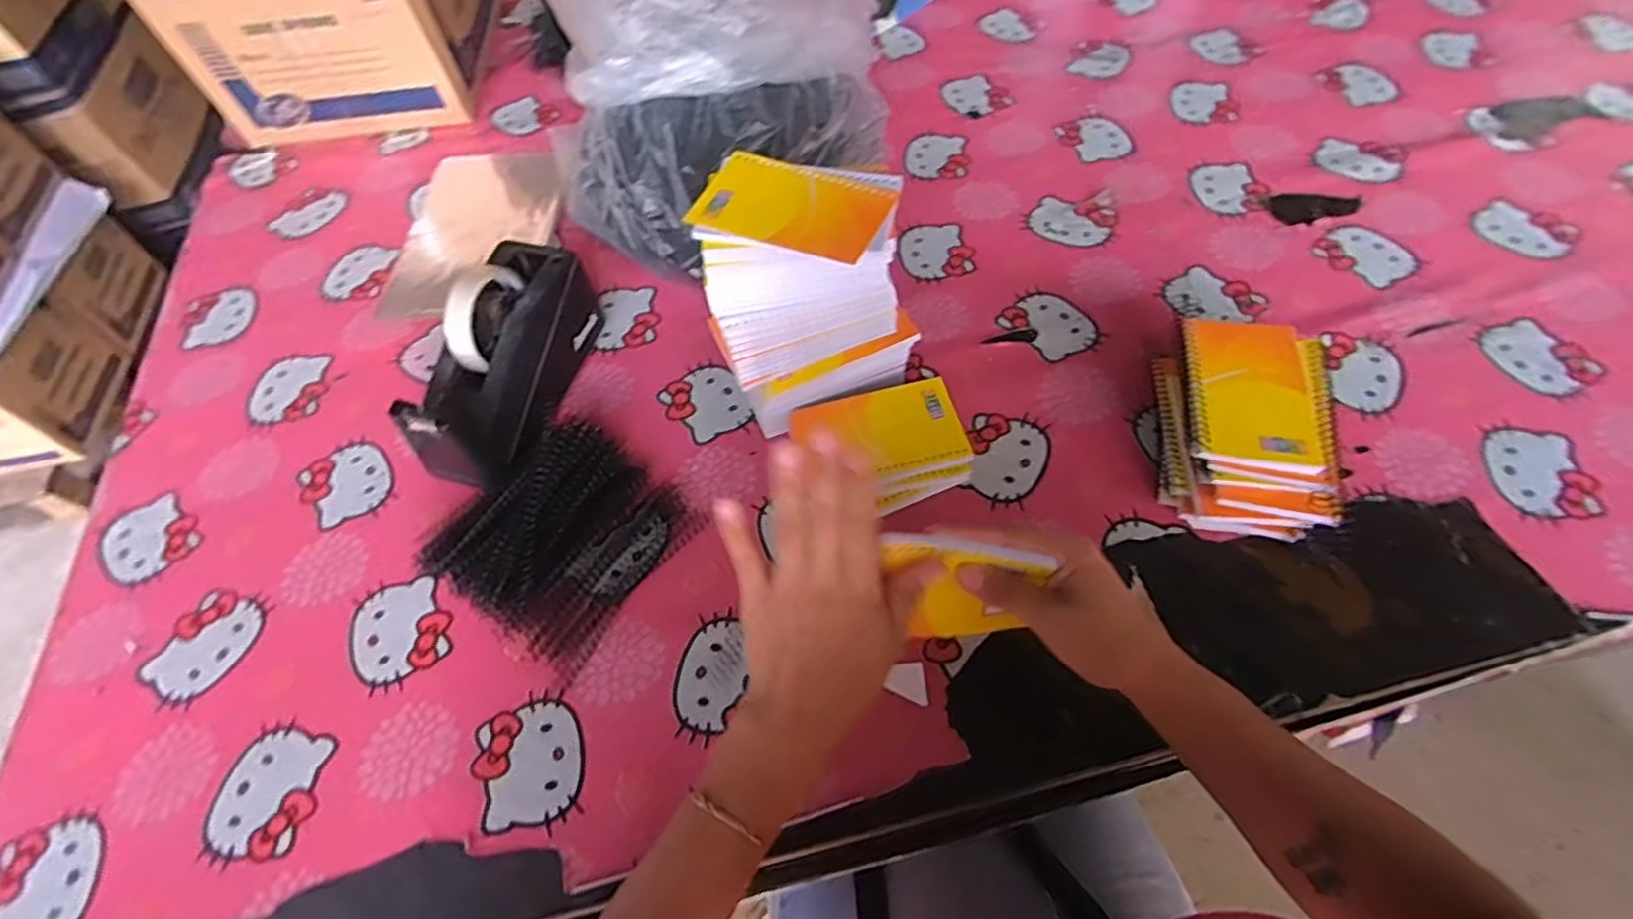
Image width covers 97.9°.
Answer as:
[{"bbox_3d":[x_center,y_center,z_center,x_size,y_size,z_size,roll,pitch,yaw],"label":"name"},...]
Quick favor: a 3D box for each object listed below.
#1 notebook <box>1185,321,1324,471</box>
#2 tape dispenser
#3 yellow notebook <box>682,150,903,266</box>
[{"bbox_3d":[0.318,-0.052,0.521,0.086,0.011,0.128,7,59,8],"label":"notebook"},{"bbox_3d":[-0.262,-0.085,0.596,0.080,0.111,0.203,13,59,12],"label":"tape dispenser"},{"bbox_3d":[-0.015,-0.175,0.488,0.135,0.006,0.088,13,60,11],"label":"yellow notebook"}]

